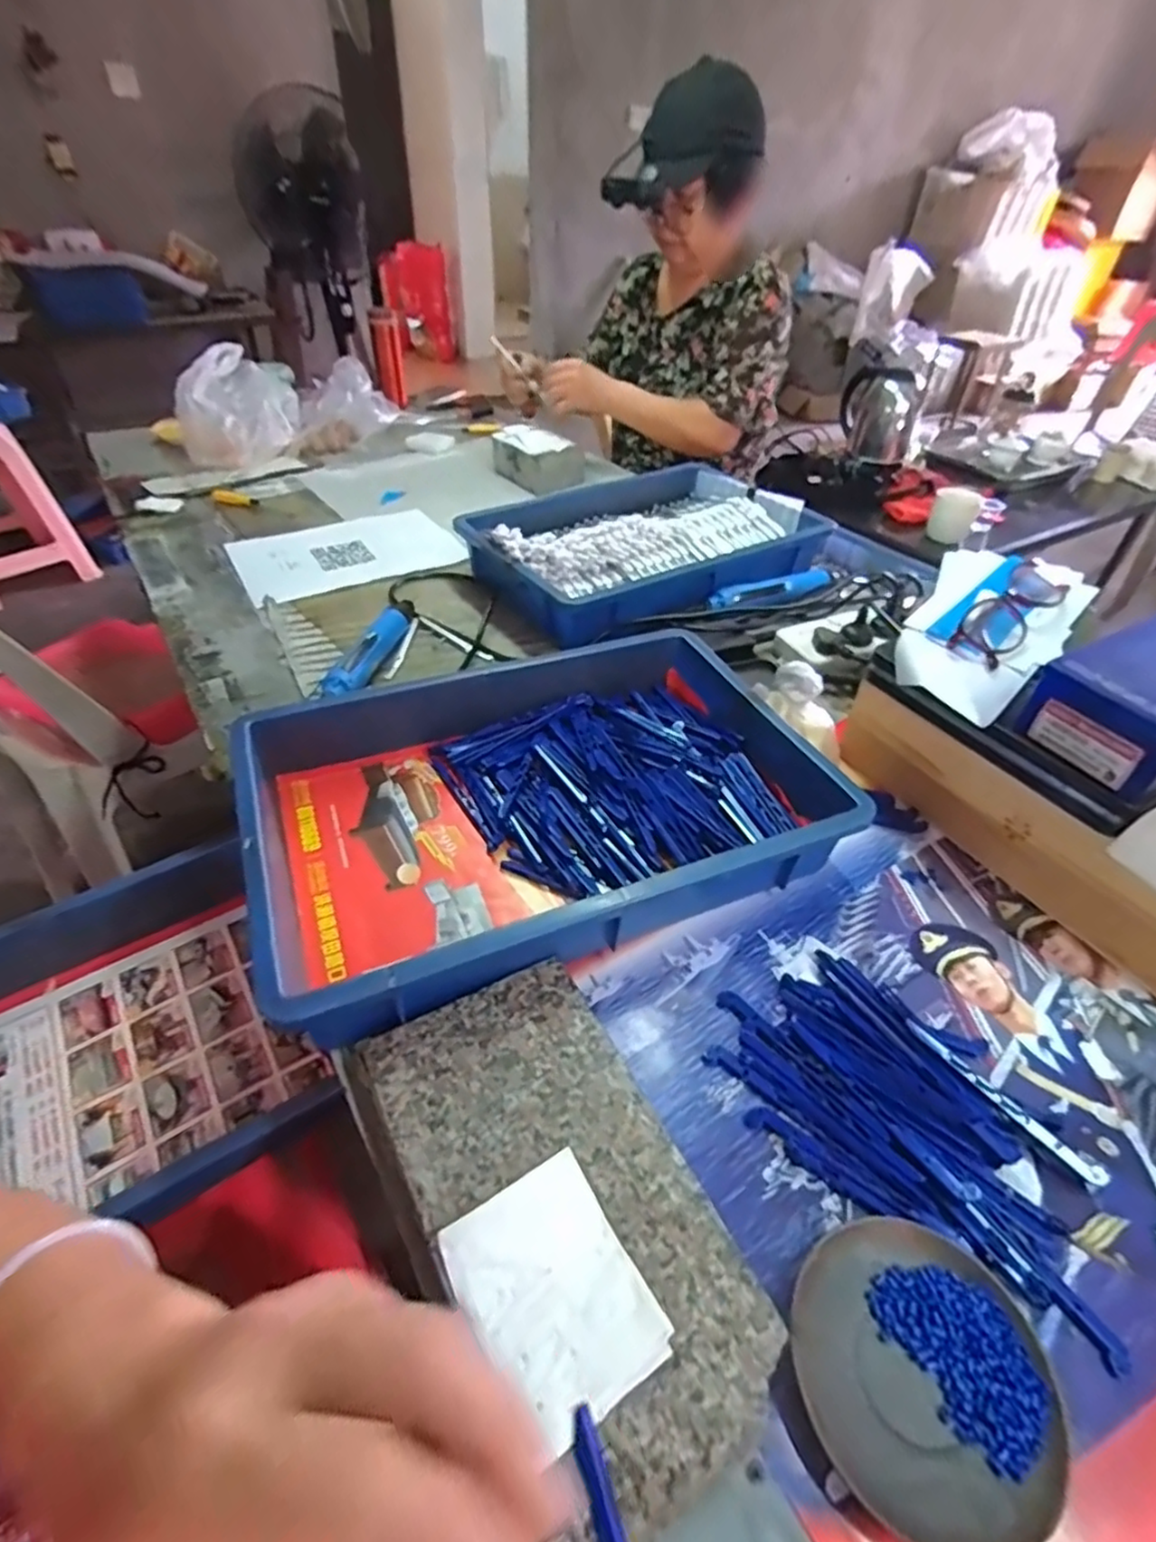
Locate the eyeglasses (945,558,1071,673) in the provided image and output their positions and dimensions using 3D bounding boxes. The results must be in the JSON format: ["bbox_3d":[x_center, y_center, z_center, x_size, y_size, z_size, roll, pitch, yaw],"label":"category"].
[{"bbox_3d":[0.337,-0.124,0.517,0.122,0.037,0.045,-30,51,-31],"label":"eyeglasses"}]

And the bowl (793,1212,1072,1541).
[{"bbox_3d":[0.158,0.277,0.308,0.110,0.016,0.112,2,41,-2],"label":"bowl"}]

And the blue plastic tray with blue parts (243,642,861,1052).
[{"bbox_3d":[-0.019,0.020,0.539,0.437,0.078,0.285,-14,44,-20],"label":"blue plastic tray with blue parts"}]

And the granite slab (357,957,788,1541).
[{"bbox_3d":[-0.012,0.224,0.349,0.132,0.023,0.242,-19,46,-24],"label":"granite slab"}]

